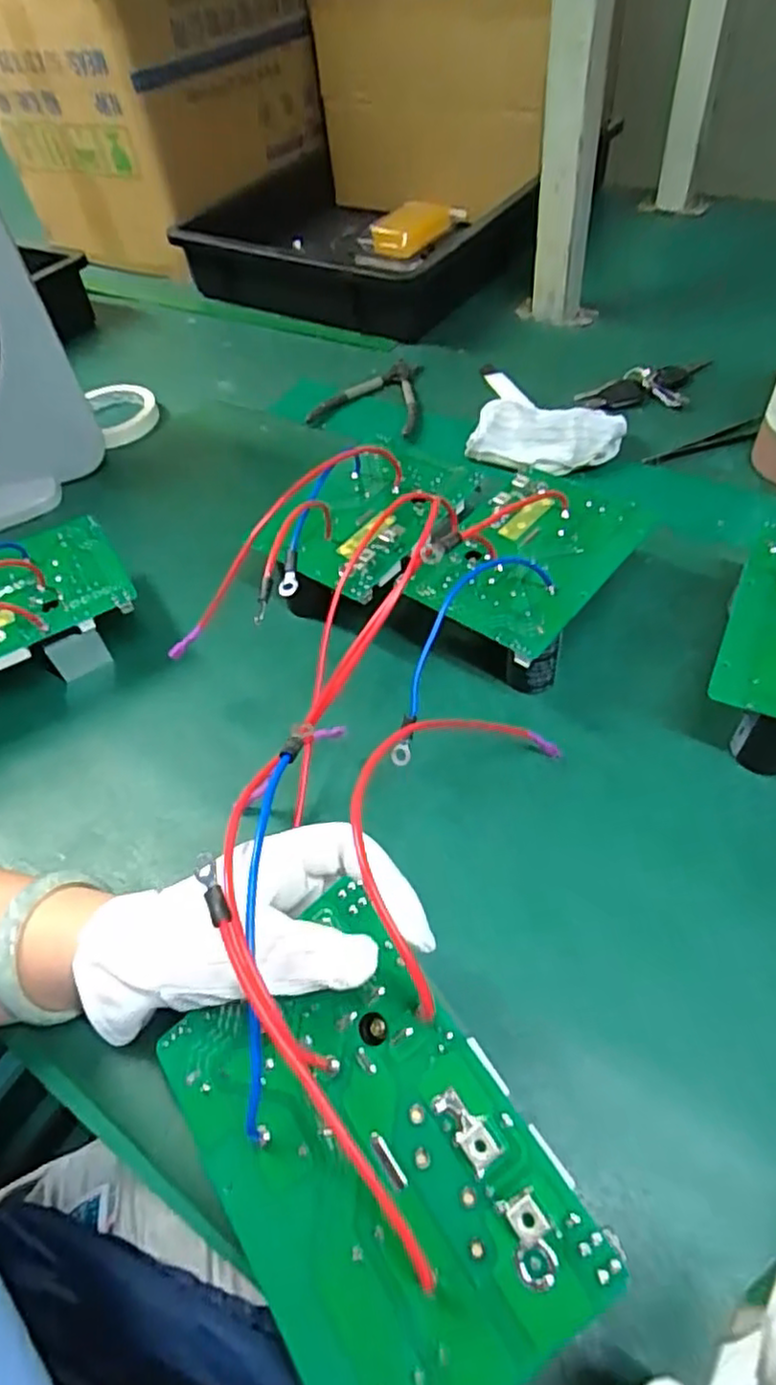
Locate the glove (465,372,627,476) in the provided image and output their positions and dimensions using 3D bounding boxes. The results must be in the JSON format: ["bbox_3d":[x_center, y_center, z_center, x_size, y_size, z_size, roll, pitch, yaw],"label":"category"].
[{"bbox_3d":[0.135,-0.227,0.597,0.129,0.033,0.092,22,59,22],"label":"glove"}]

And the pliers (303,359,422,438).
[{"bbox_3d":[-0.022,-0.296,0.684,0.106,0.013,0.144,0,53,7],"label":"pliers"}]

